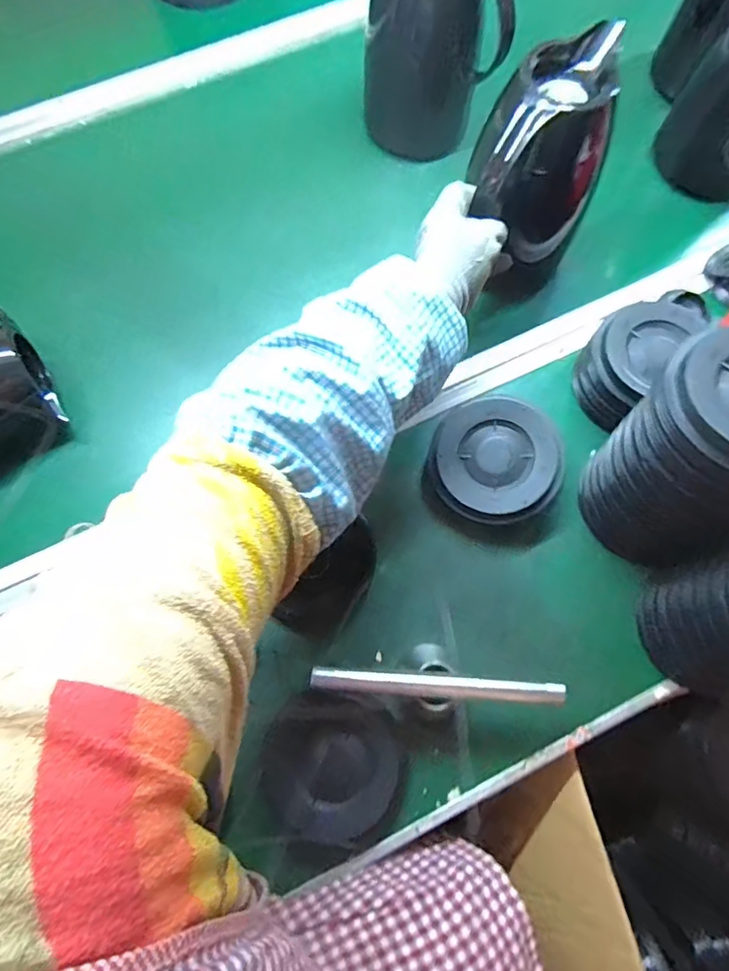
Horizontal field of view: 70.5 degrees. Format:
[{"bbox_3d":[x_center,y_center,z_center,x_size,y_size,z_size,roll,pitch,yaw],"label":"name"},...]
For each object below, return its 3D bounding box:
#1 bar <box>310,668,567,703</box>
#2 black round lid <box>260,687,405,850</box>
[{"bbox_3d":[0.057,0.160,0.414,0.196,0.015,0.016,3,74,1],"label":"bar"},{"bbox_3d":[-0.026,0.238,0.437,0.117,0.021,0.105,15,74,4],"label":"black round lid"}]

